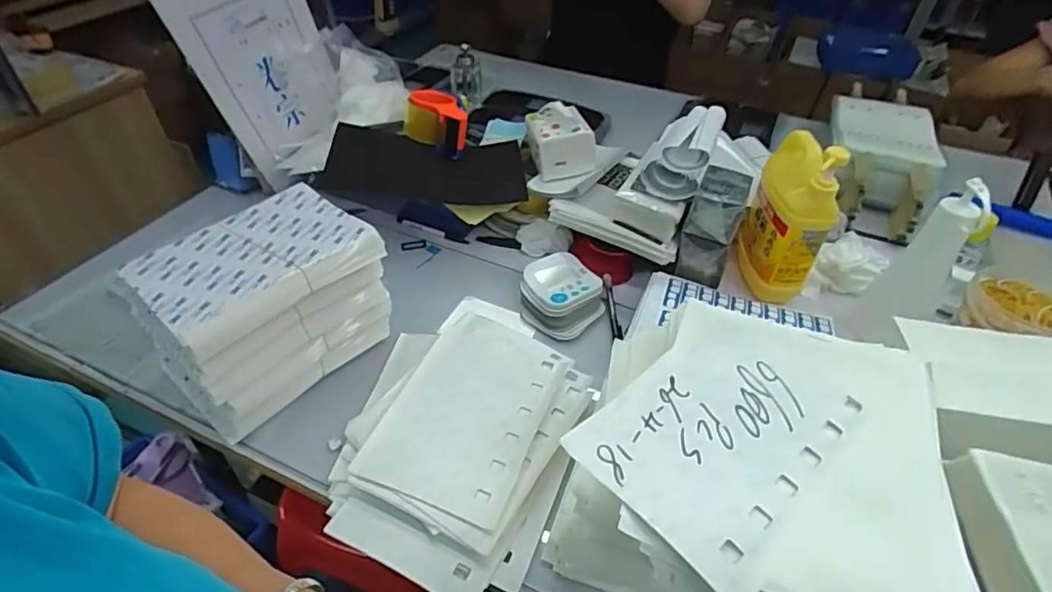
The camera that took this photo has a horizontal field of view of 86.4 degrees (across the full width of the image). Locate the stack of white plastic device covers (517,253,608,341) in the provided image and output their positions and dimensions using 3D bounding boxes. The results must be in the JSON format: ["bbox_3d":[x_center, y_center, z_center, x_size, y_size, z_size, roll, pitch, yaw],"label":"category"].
[{"bbox_3d":[0.048,-0.004,0.807,0.112,0.045,0.122,-30,52,-28],"label":"stack of white plastic device covers"}]

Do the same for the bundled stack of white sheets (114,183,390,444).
[{"bbox_3d":[-0.300,0.009,0.667,0.160,0.171,0.231,30,51,27],"label":"bundled stack of white sheets"}]

